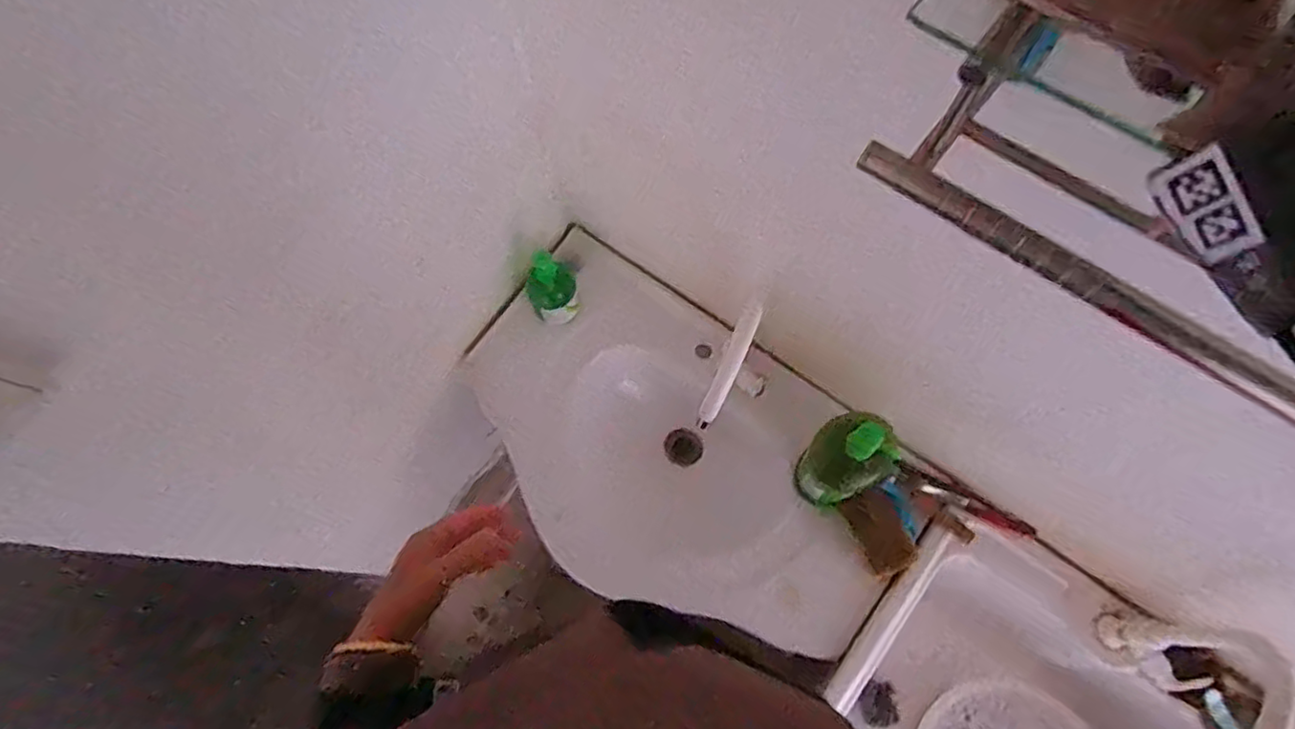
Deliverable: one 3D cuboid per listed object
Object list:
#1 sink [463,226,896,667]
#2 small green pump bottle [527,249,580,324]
[{"bbox_3d":[0.044,0.155,0.997,0.695,0.144,0.435,35,75,14],"label":"sink"},{"bbox_3d":[-0.151,-0.119,1.003,0.062,0.141,0.064,-1,70,2],"label":"small green pump bottle"}]

